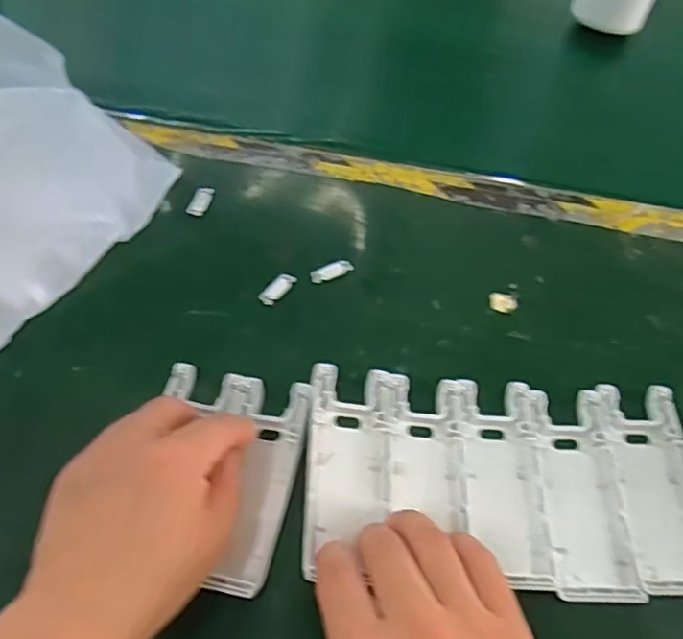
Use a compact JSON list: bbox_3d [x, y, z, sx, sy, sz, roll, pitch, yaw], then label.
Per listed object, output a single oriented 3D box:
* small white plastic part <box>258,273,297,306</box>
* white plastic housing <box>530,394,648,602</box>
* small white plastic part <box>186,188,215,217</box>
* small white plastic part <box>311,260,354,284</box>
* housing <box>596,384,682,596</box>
[{"bbox_3d":[-0.039,-0.019,0.378,0.011,0.004,0.025,35,64,19],"label":"small white plastic part"},{"bbox_3d":[0.120,0.086,0.314,0.040,0.010,0.103,2,58,0],"label":"white plastic housing"},{"bbox_3d":[-0.092,-0.078,0.408,0.012,0.004,0.025,13,59,7],"label":"small white plastic part"},{"bbox_3d":[-0.006,-0.030,0.382,0.026,0.004,0.010,-18,60,-11],"label":"small white plastic part"},{"bbox_3d":[0.159,0.084,0.317,0.040,0.010,0.103,1,58,0],"label":"housing"}]

